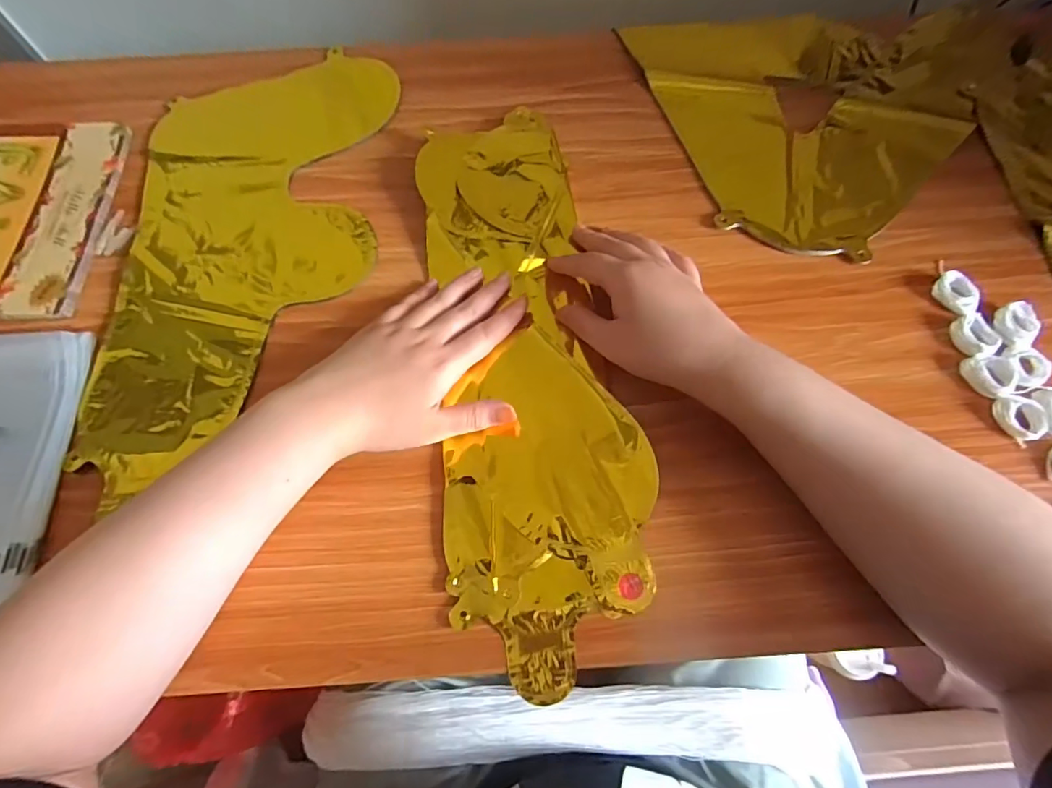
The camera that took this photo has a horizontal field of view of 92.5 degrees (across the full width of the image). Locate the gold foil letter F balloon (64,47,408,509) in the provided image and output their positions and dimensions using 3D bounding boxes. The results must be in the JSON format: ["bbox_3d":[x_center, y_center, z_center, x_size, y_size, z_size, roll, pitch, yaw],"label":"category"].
[{"bbox_3d":[-0.220,-0.134,0.410,0.197,0.012,0.386,-4,69,-1],"label":"gold foil letter F balloon"}]

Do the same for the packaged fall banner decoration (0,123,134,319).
[{"bbox_3d":[-0.432,-0.145,0.412,0.164,0.010,0.187,-1,69,0],"label":"packaged fall banner decoration"}]

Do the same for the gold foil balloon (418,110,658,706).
[{"bbox_3d":[0.001,-0.032,0.364,0.131,0.019,0.423,-6,69,-2],"label":"gold foil balloon"}]

